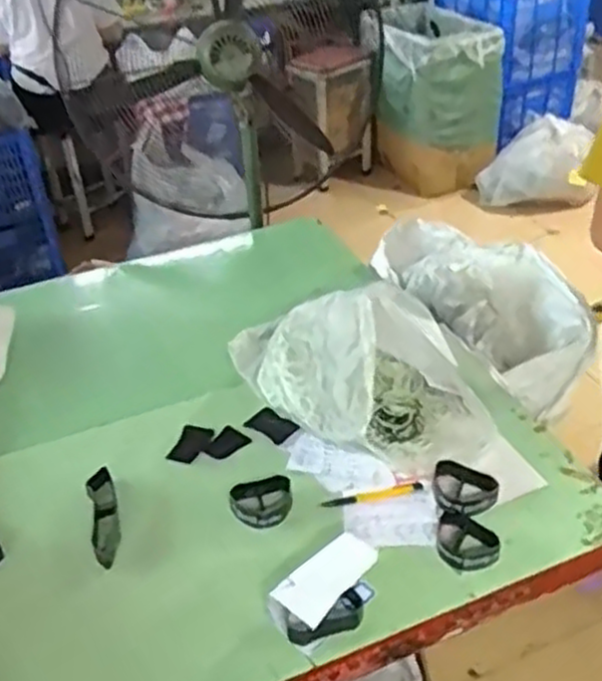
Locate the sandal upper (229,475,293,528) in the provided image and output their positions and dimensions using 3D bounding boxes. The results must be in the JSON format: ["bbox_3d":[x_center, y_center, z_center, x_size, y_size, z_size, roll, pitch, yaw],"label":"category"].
[{"bbox_3d":[-0.055,0.227,1.055,0.084,0.027,0.082,-3,36,2],"label":"sandal upper"}]

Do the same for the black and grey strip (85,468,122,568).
[{"bbox_3d":[-0.273,0.247,1.056,0.038,0.030,0.160,-13,37,-12],"label":"black and grey strip"}]

